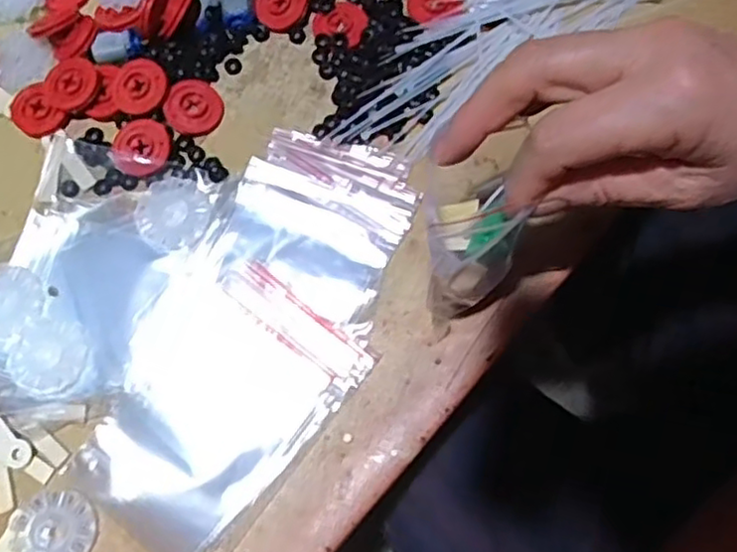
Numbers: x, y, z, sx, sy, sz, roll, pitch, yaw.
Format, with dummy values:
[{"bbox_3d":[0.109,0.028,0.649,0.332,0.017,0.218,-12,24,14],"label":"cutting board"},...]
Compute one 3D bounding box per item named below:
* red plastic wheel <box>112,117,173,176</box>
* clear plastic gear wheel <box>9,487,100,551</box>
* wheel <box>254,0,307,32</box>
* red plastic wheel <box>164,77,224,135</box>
[{"bbox_3d":[-0.128,-0.073,0.386,0.032,0.006,0.032,-1,74,2],"label":"red plastic wheel"},{"bbox_3d":[-0.154,0.123,0.336,0.041,0.005,0.038,-1,74,2],"label":"clear plastic gear wheel"},{"bbox_3d":[-0.053,-0.164,0.413,0.033,0.013,0.033,2,98,15],"label":"wheel"},{"bbox_3d":[-0.101,-0.098,0.399,0.032,0.007,0.032,0,91,-11],"label":"red plastic wheel"}]

